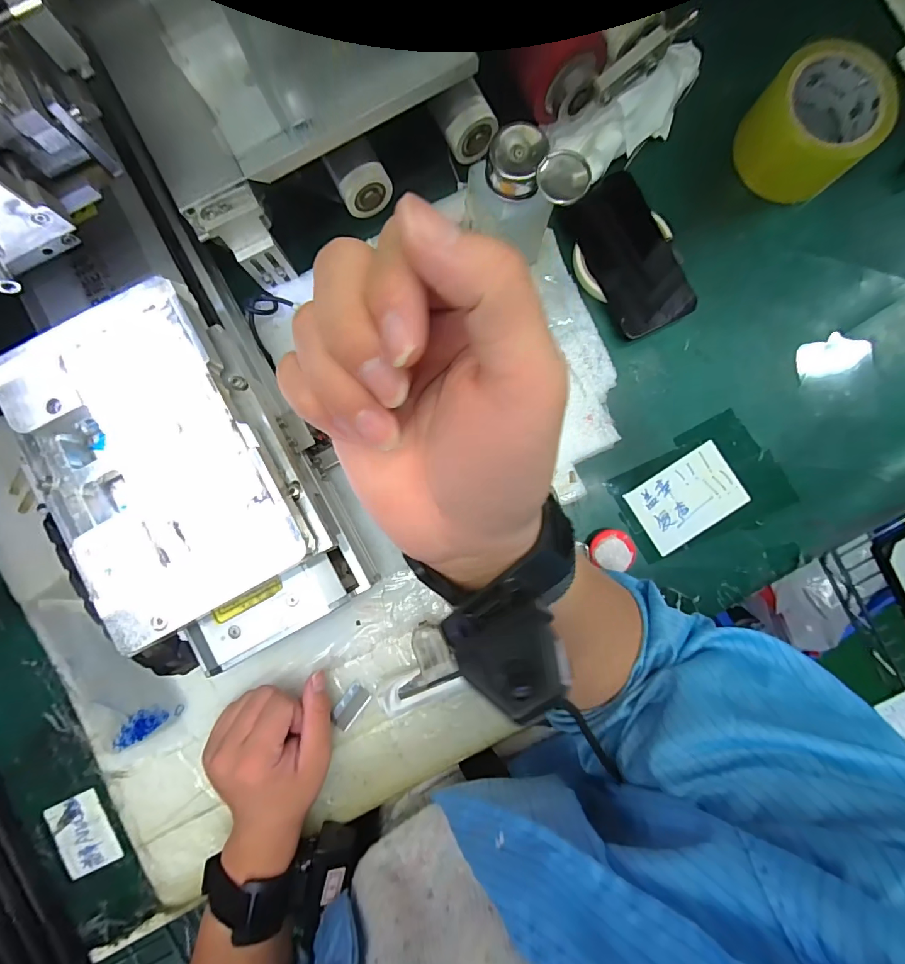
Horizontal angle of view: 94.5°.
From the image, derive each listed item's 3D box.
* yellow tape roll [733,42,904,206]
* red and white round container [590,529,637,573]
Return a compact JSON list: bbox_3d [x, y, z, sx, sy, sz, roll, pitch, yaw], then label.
[{"bbox_3d":[0.313,-0.314,0.367,0.091,0.060,0.091,0,88,-1],"label":"yellow tape roll"},{"bbox_3d":[0.145,0.061,0.376,0.038,0.017,0.035,0,88,-1],"label":"red and white round container"}]

